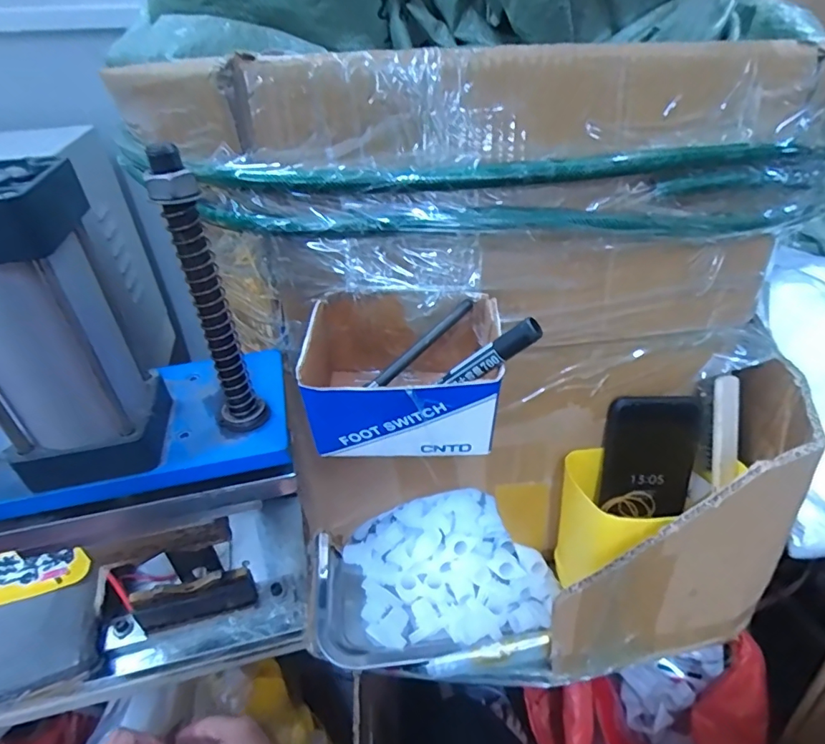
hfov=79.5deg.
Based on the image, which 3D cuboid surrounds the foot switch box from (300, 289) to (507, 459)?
[{"bbox_3d":[-0.004,0.004,0.339,0.128,0.079,0.092,-1,38,1],"label":"foot switch box"}]

